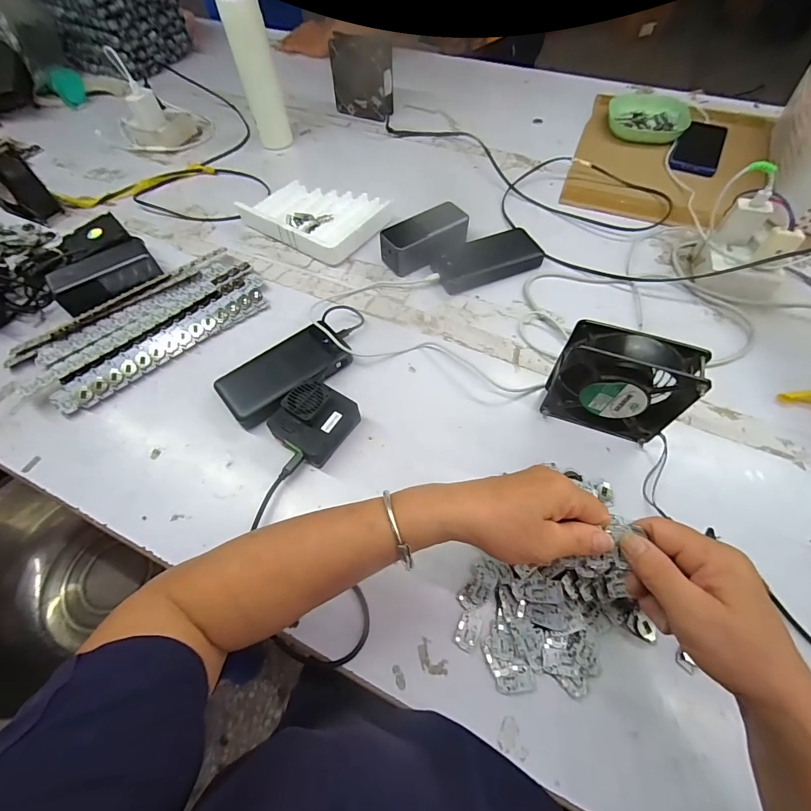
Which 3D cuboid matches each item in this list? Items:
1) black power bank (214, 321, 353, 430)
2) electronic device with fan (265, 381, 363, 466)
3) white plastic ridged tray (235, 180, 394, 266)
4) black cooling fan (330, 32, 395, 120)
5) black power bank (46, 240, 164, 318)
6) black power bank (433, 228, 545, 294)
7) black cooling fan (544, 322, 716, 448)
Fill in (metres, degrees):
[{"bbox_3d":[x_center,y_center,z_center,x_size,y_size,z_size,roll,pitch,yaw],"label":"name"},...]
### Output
[{"bbox_3d":[-0.145,-0.041,0.481,0.155,0.028,0.082,-34,64,-19],"label":"black power bank"},{"bbox_3d":[-0.099,0.017,0.431,0.072,0.045,0.075,32,64,19],"label":"electronic device with fan"},{"bbox_3d":[-0.142,-0.312,0.638,0.214,0.036,0.159,34,65,20],"label":"white plastic ridged tray"},{"bbox_3d":[-0.088,-0.662,0.795,0.134,0.128,0.033,29,65,17],"label":"black cooling fan"},{"bbox_3d":[-0.416,-0.183,0.542,0.131,0.030,0.057,-39,65,-21],"label":"black power bank"},{"bbox_3d":[0.119,-0.216,0.580,0.154,0.022,0.082,-19,60,-11],"label":"black power bank"},{"bbox_3d":[0.216,-0.019,0.404,0.121,0.114,0.048,18,60,12],"label":"black cooling fan"}]

